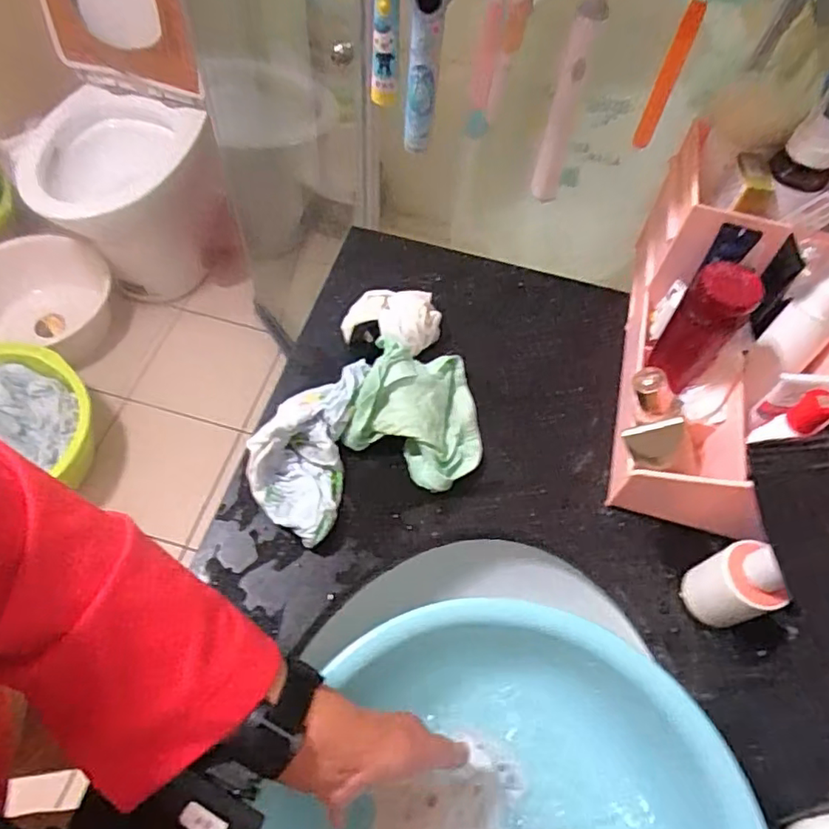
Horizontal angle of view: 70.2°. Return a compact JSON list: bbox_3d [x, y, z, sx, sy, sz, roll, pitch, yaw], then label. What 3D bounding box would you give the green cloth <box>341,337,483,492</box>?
[{"bbox_3d":[0.010,-0.010,0.537,0.125,0.058,0.131,23,61,9],"label":"green cloth"}]

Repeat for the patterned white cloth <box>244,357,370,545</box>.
[{"bbox_3d":[-0.096,0.024,0.512,0.083,0.046,0.171,8,59,1],"label":"patterned white cloth"}]

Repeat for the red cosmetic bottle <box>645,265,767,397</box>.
[{"bbox_3d":[0.235,-0.069,0.483,0.046,0.113,0.037,36,64,16],"label":"red cosmetic bottle"}]

